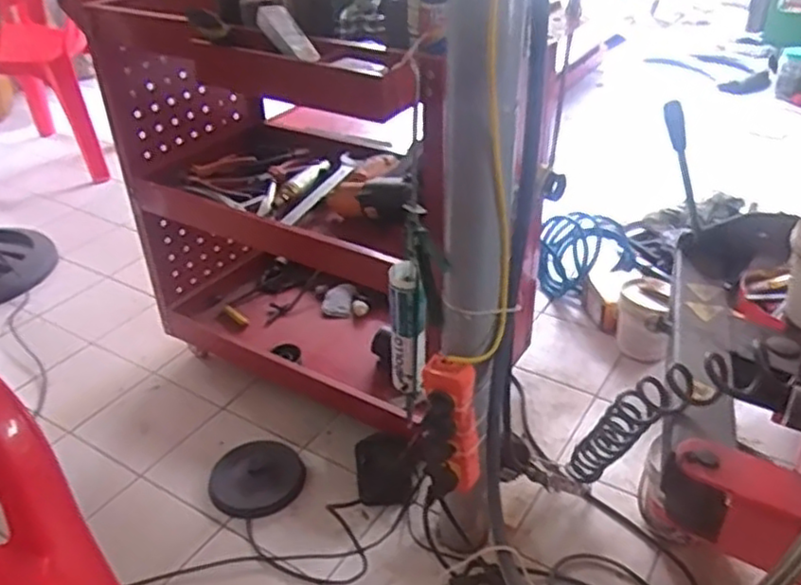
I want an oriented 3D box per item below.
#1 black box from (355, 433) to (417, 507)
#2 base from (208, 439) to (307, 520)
[{"bbox_3d":[-0.027,0.311,1.245,0.117,0.036,0.121,-8,72,17],"label":"black box"},{"bbox_3d":[-0.252,0.321,1.234,0.156,0.026,0.143,-2,33,1],"label":"base"}]

